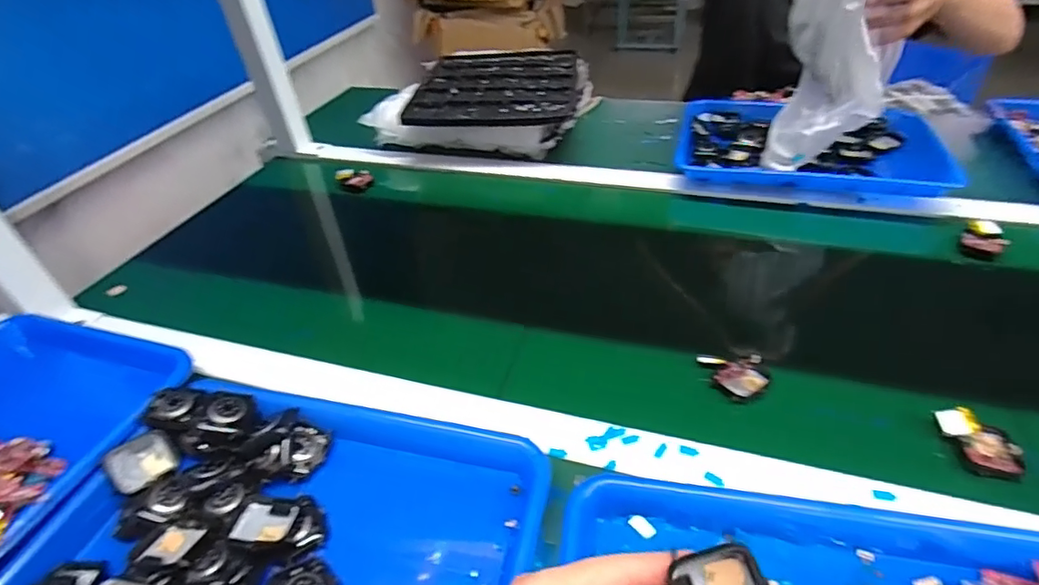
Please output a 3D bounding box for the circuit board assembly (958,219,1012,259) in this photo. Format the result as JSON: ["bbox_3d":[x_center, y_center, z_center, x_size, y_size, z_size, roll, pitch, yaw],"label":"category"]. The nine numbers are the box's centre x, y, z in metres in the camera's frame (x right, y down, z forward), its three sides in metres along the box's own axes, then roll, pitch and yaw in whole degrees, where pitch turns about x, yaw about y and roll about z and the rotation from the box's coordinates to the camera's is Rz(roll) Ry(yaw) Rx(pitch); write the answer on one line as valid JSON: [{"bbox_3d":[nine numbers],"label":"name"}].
[{"bbox_3d":[0.515,-0.059,0.582,0.053,0.018,0.040,-34,49,-29],"label":"circuit board assembly"}]

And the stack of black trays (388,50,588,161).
[{"bbox_3d":[-0.034,-0.326,0.884,0.272,0.075,0.292,6,43,12],"label":"stack of black trays"}]

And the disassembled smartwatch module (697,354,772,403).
[{"bbox_3d":[0.185,0.070,0.453,0.058,0.031,0.034,11,44,17],"label":"disassembled smartwatch module"}]

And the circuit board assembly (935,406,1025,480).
[{"bbox_3d":[0.349,0.111,0.395,0.039,0.020,0.058,-15,43,-11],"label":"circuit board assembly"}]

